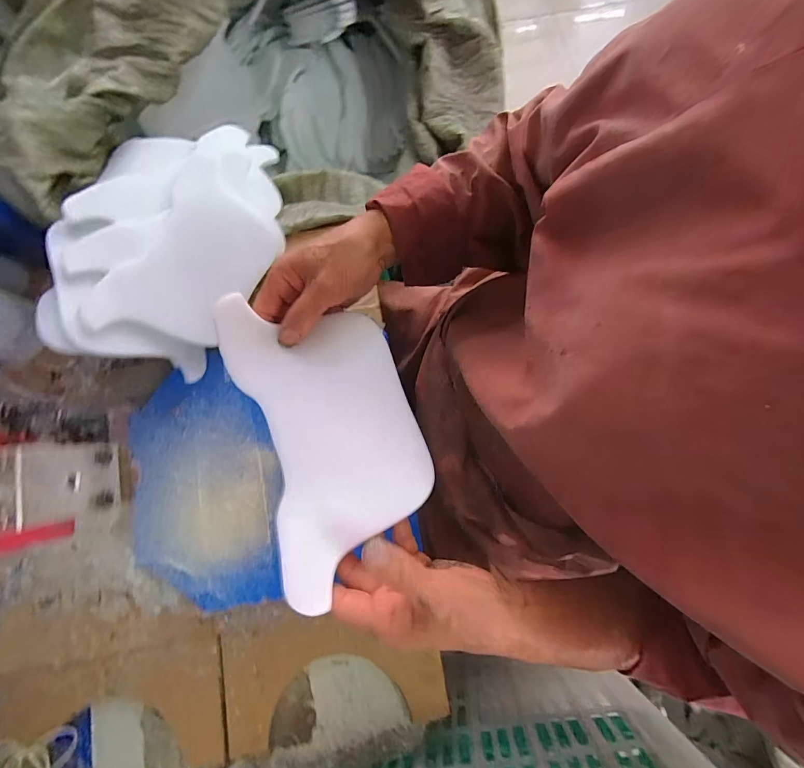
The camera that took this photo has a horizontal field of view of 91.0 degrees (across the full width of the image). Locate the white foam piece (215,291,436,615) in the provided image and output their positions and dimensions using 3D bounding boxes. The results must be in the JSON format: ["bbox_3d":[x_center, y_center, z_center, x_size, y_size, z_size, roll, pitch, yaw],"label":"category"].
[{"bbox_3d":[-0.054,0.031,0.316,0.124,0.044,0.227,-19,80,-5],"label":"white foam piece"}]

